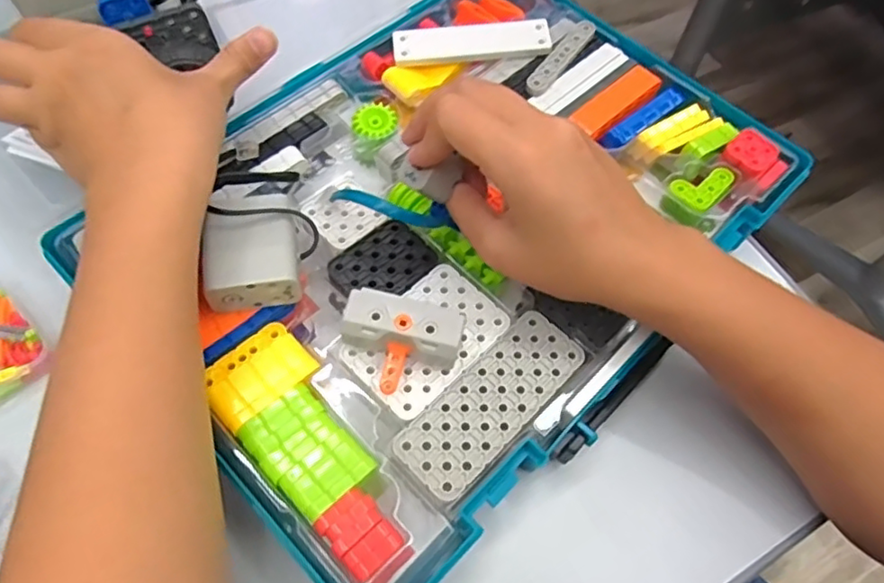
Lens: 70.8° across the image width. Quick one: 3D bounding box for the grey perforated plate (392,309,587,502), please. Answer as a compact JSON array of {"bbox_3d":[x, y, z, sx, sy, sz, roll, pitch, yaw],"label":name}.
[{"bbox_3d":[0.024,0.050,0.293,0.037,0.004,0.100,41,66,19],"label":"grey perforated plate"}]

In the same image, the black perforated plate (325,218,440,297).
[{"bbox_3d":[-0.031,-0.015,0.325,0.050,0.004,0.039,-38,68,-22],"label":"black perforated plate"}]

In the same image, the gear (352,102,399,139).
[{"bbox_3d":[-0.040,-0.103,0.374,0.026,0.006,0.025,1,60,-3],"label":"gear"}]

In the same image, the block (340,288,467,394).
[{"bbox_3d":[-0.019,0.025,0.289,0.054,0.026,0.038,9,60,2],"label":"block"}]

